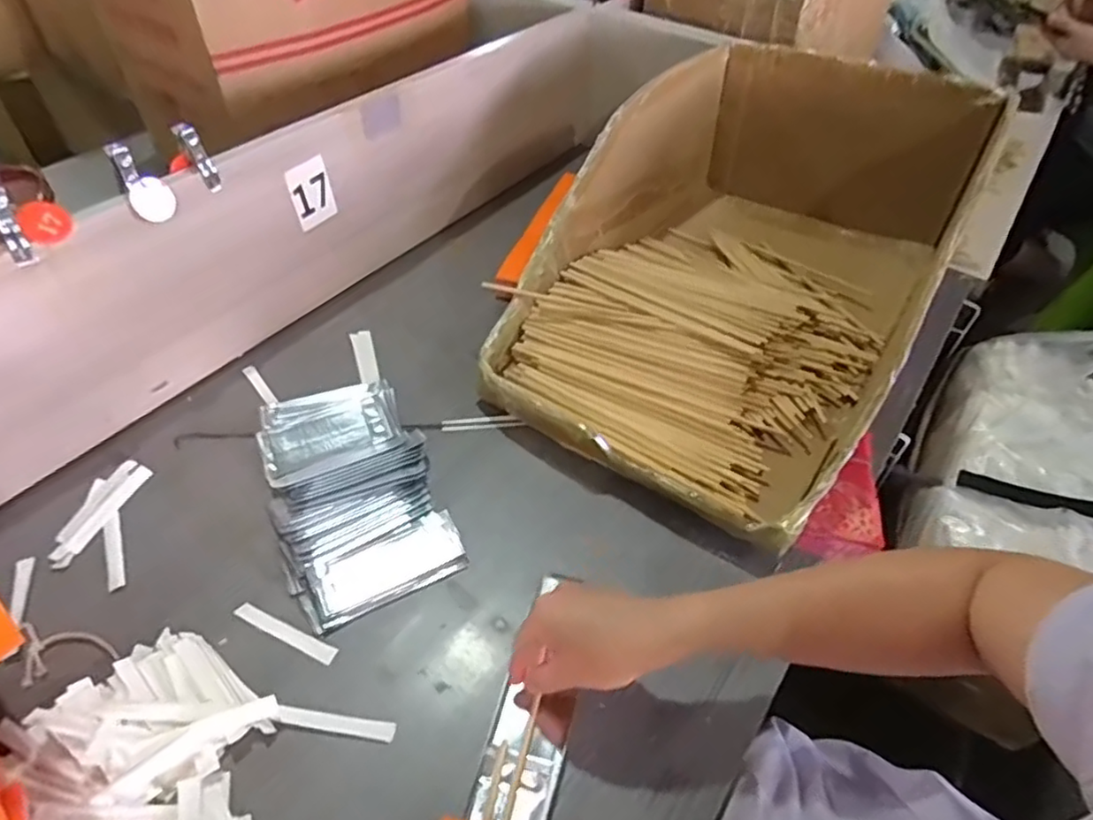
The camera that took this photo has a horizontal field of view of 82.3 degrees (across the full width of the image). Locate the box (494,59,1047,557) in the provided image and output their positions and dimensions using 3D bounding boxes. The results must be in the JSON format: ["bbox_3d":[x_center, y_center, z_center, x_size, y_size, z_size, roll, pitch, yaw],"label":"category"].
[{"bbox_3d":[0.244,-0.184,0.703,0.384,0.231,0.637,34,54,25],"label":"box"}]

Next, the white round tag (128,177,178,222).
[{"bbox_3d":[-0.344,-0.184,0.547,0.004,0.037,0.036,18,45,32],"label":"white round tag"}]

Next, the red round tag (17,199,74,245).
[{"bbox_3d":[-0.400,-0.150,0.499,0.005,0.032,0.035,5,52,44],"label":"red round tag"}]

